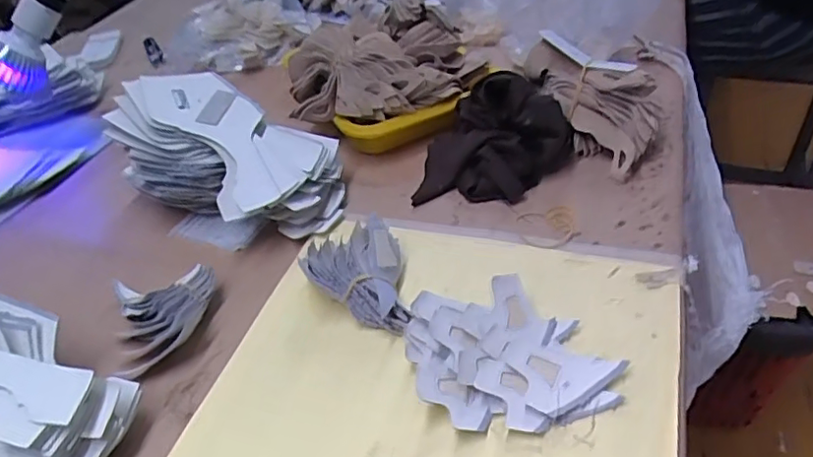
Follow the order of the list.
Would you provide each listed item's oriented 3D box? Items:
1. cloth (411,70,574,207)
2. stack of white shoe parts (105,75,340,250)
[{"bbox_3d":[0.087,-0.094,0.575,0.148,0.079,0.127,2,42,11],"label":"cloth"},{"bbox_3d":[-0.168,-0.068,0.558,0.208,0.110,0.127,15,46,23],"label":"stack of white shoe parts"}]

